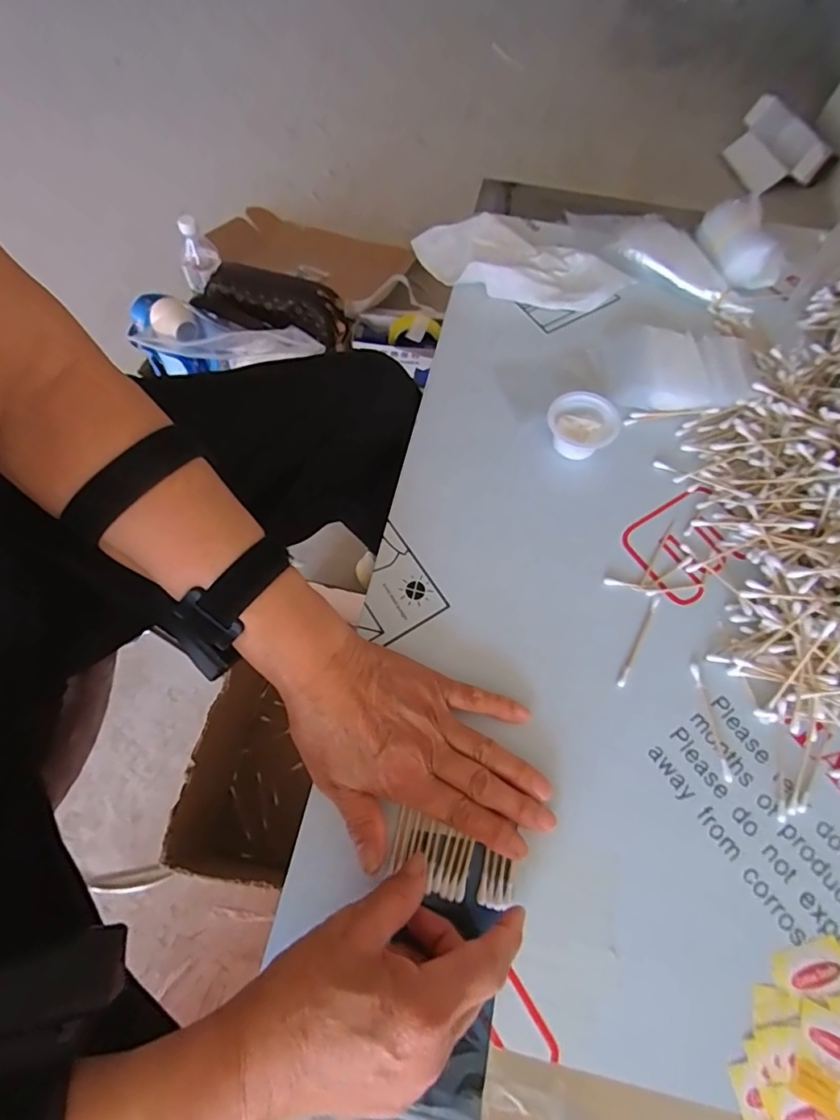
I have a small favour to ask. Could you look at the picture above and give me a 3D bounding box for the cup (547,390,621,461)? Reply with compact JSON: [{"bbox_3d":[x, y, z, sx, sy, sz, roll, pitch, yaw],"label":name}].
[{"bbox_3d":[0.128,-0.107,0.418,0.053,0.030,0.043,25,68,10],"label":"cup"}]

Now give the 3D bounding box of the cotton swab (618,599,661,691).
[{"bbox_3d":[0.150,0.054,0.357,0.005,0.004,0.070,28,69,11],"label":"cotton swab"}]

